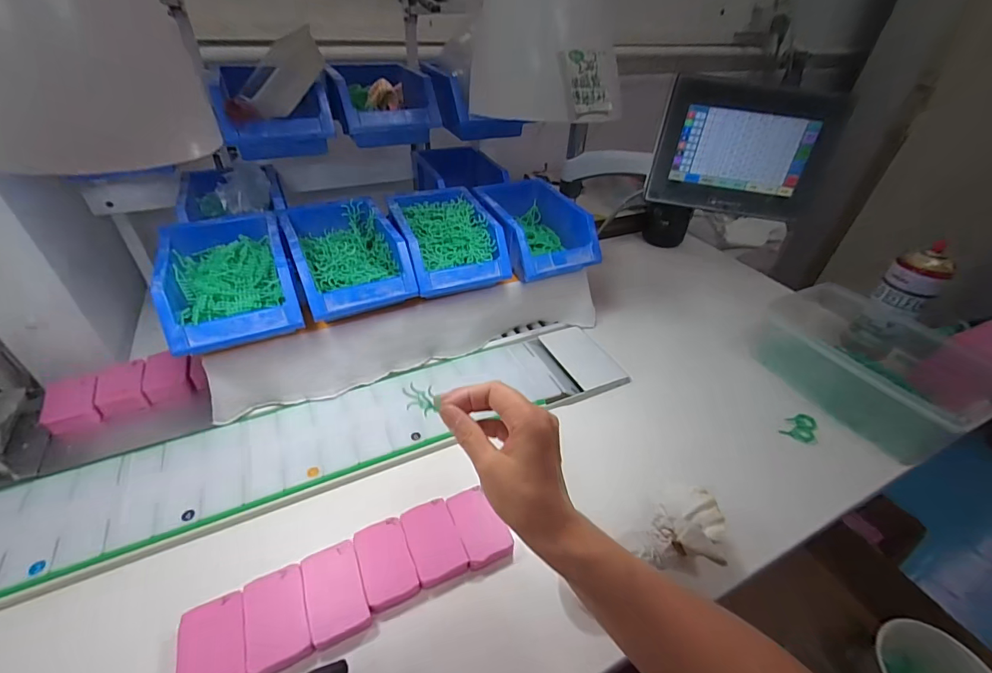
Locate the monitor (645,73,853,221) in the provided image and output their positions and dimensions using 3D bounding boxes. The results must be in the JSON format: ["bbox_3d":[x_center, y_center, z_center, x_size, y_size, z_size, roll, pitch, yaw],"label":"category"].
[{"bbox_3d":[0.299,-0.229,0.529,0.193,0.135,0.043,7,39,4],"label":"monitor"}]

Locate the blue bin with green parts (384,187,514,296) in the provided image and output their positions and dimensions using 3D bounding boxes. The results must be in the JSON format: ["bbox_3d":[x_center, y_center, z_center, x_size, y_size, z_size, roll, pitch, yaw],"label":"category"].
[{"bbox_3d":[-0.070,-0.135,0.583,0.124,0.066,0.185,-13,42,-19],"label":"blue bin with green parts"}]

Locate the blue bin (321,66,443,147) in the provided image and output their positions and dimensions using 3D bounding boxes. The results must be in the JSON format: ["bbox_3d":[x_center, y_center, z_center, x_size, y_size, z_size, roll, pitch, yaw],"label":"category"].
[{"bbox_3d":[-0.157,-0.320,0.585,0.129,0.069,0.131,-15,42,-21],"label":"blue bin"}]

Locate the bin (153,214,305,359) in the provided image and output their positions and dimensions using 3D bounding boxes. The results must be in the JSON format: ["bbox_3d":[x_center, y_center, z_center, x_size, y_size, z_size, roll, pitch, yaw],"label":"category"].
[{"bbox_3d":[-0.299,-0.070,0.482,0.123,0.069,0.186,-16,43,-21],"label":"bin"}]

